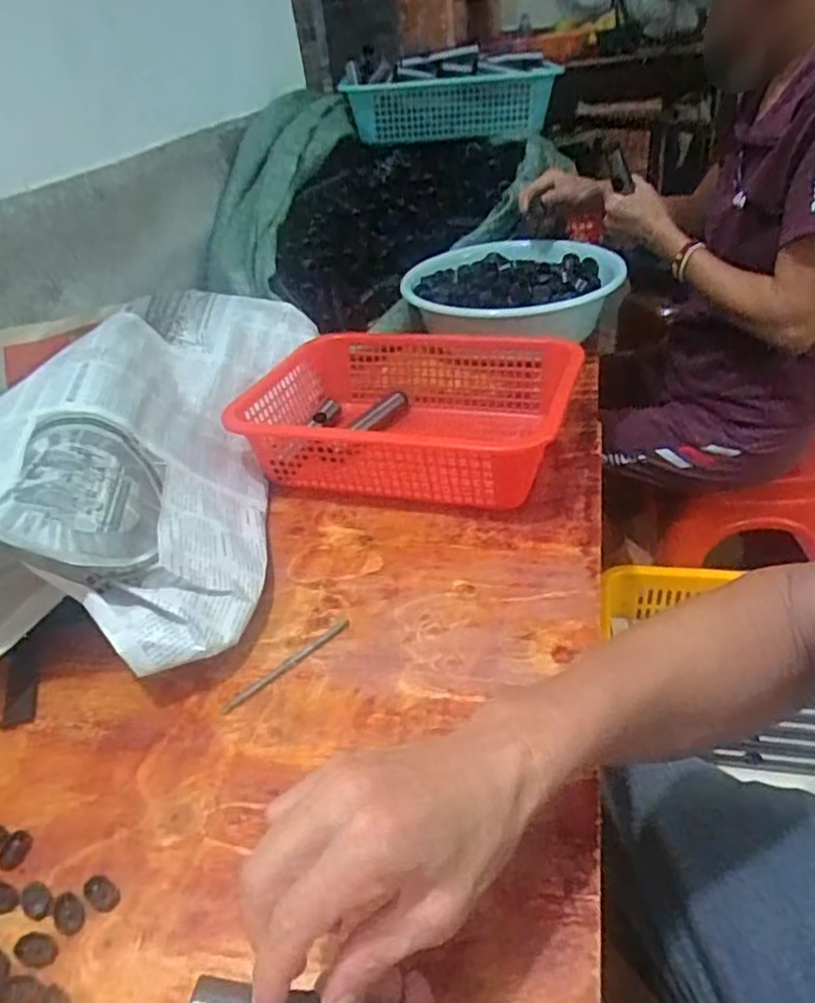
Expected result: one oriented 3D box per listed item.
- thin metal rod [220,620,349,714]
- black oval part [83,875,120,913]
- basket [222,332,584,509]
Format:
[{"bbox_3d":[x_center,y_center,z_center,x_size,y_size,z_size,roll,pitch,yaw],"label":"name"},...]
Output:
[{"bbox_3d":[-0.090,0.123,0.514,0.117,0.004,0.010,-32,41,-32],"label":"thin metal rod"},{"bbox_3d":[-0.173,0.222,0.384,0.023,0.004,0.014,18,41,33],"label":"black oval part"},{"bbox_3d":[0.004,-0.087,0.729,0.327,0.110,0.232,3,35,16],"label":"basket"}]

